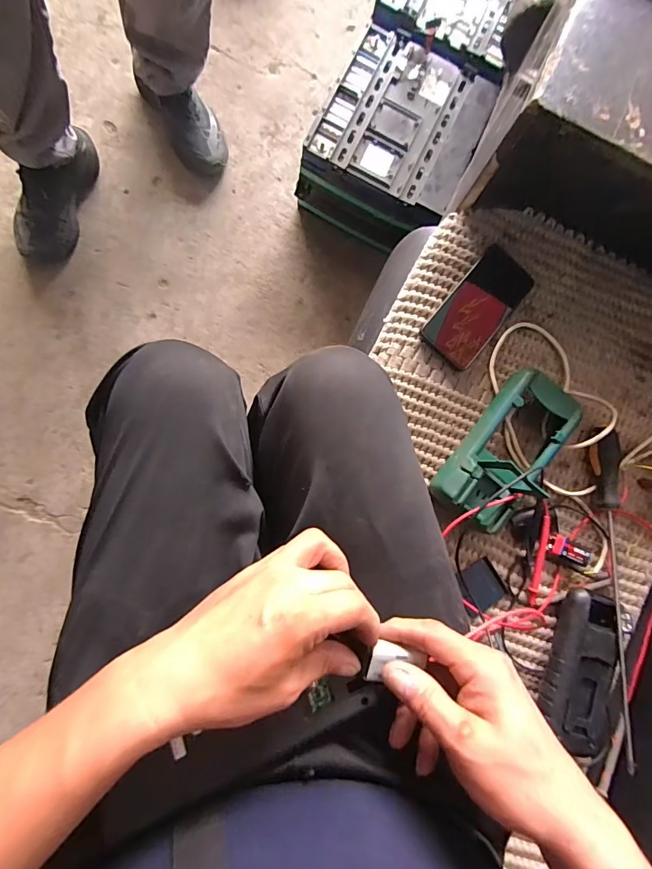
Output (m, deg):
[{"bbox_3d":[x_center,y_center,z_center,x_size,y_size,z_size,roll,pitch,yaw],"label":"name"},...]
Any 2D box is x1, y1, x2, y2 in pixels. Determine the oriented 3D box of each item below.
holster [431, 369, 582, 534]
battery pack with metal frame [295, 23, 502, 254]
[{"bbox_3d":[0.225,0.019,0.511,0.104,0.052,0.197,35,82,-4],"label":"holster"},{"bbox_3d":[0.127,-0.570,0.840,0.276,0.190,0.343,26,84,-4],"label":"battery pack with metal frame"}]

